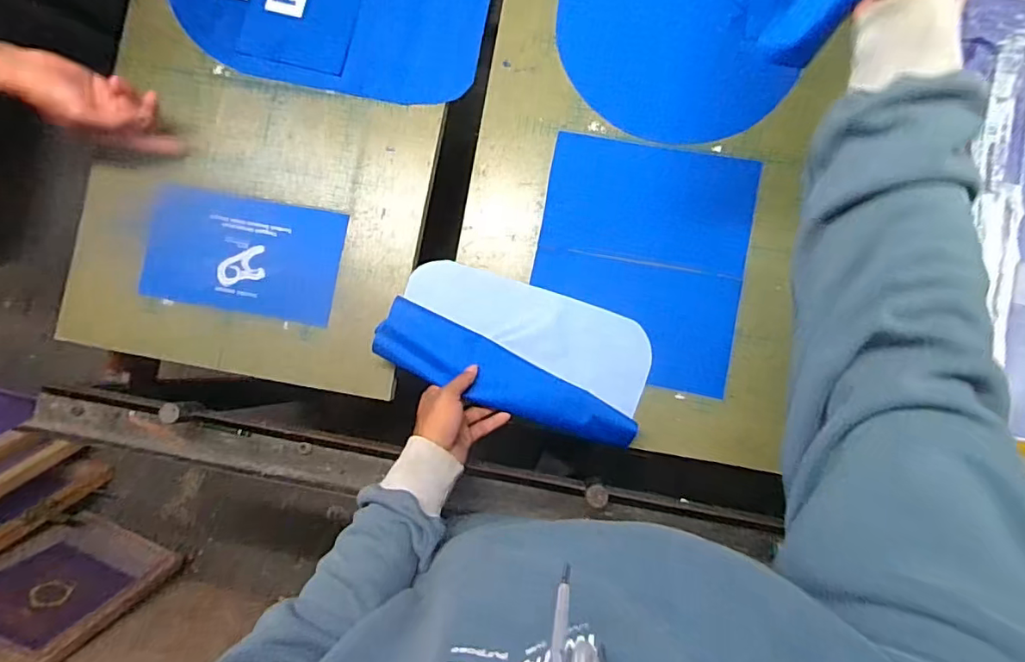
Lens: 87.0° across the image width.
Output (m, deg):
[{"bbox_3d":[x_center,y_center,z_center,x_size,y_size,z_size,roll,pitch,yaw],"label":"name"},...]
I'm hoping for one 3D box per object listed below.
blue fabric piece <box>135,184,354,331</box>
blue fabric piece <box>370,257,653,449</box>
[{"bbox_3d":[-0.343,-0.098,0.691,0.252,0.008,0.143,10,87,3],"label":"blue fabric piece"},{"bbox_3d":[0.008,0.019,0.652,0.312,0.023,0.162,17,68,0],"label":"blue fabric piece"}]

